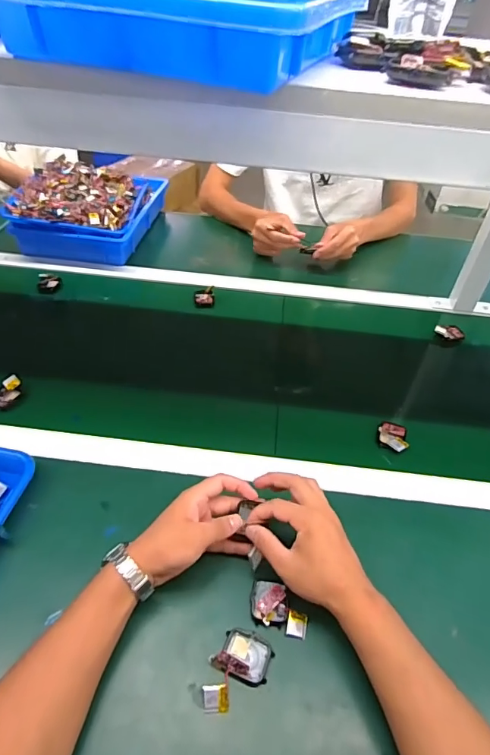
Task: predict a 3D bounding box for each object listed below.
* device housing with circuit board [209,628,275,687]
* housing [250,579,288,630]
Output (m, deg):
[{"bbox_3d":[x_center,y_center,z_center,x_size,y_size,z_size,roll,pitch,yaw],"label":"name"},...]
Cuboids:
[{"bbox_3d":[0.000,0.259,0.412,0.051,0.019,0.039,18,46,15],"label":"device housing with circuit board"},{"bbox_3d":[0.025,0.231,0.448,0.038,0.009,0.039,11,45,8],"label":"housing"}]

